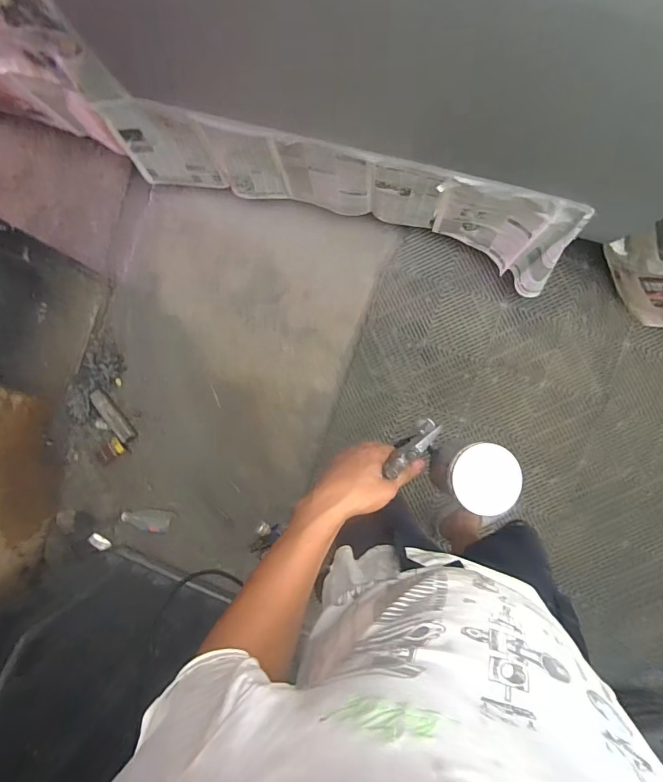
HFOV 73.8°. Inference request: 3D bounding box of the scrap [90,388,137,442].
[{"bbox_3d":[-0.723,0.083,1.461,0.051,0.029,0.196,-32,103,2],"label":"scrap"}]

